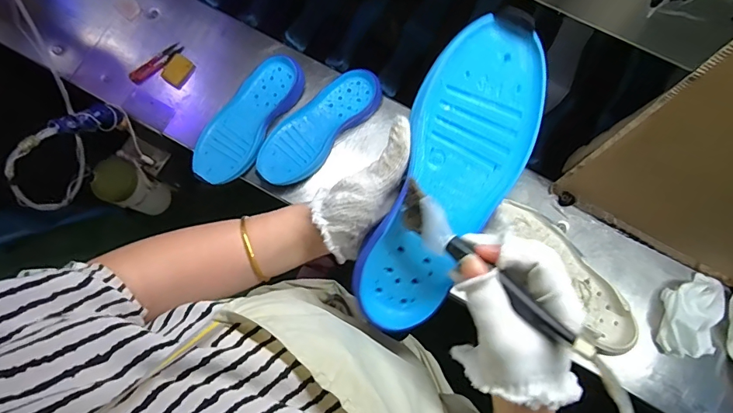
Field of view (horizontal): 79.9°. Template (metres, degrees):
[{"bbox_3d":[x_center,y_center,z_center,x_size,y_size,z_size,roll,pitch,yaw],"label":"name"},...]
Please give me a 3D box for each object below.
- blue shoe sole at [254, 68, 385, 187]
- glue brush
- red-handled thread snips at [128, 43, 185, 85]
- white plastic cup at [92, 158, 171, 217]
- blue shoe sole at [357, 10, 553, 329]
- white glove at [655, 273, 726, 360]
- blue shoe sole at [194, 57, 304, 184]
[{"bbox_3d":[-0.076,-0.129,0.701,0.090,0.024,0.233,43,80,8],"label":"blue shoe sole"},{"bbox_3d":[0.082,0.043,0.302,0.023,0.023,0.161,-43,63,-10],"label":"glue brush"},{"bbox_3d":[-0.361,-0.247,0.753,0.102,0.008,0.029,-38,81,-9],"label":"red-handled thread snips"},{"bbox_3d":[-0.435,-0.031,0.820,0.076,0.144,0.075,0,77,-1],"label":"white plastic cup"},{"bbox_3d":[0.063,-0.014,0.344,0.088,0.024,0.241,24,103,4],"label":"blue shoe sole"},{"bbox_3d":[0.475,0.158,0.637,0.084,0.034,0.122,11,77,1],"label":"white glove"},{"bbox_3d":[-0.190,-0.140,0.697,0.093,0.032,0.230,34,78,6],"label":"blue shoe sole"}]

